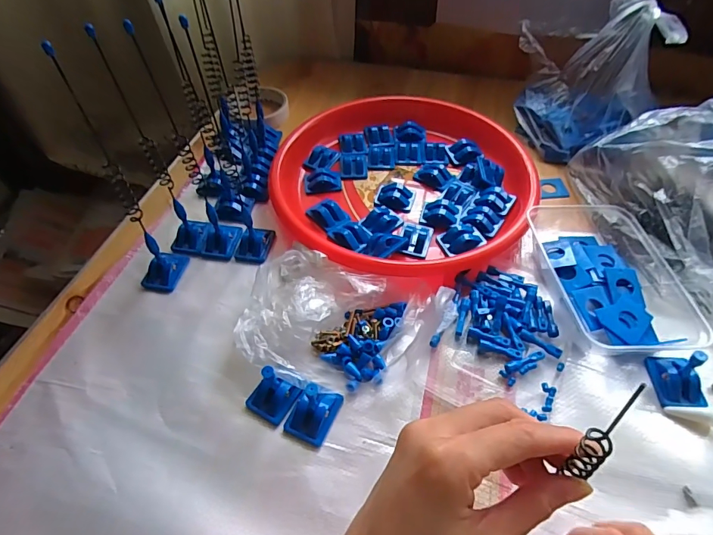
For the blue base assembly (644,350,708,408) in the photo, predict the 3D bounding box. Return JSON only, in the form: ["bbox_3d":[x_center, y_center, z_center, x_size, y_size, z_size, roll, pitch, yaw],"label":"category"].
[{"bbox_3d":[0.263,0.082,0.338,0.029,0.043,0.044,1,51,2],"label":"blue base assembly"}]

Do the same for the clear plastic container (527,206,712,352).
[{"bbox_3d":[0.242,0.000,0.412,0.097,0.033,0.186,-9,51,-6],"label":"clear plastic container"}]

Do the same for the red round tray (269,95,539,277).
[{"bbox_3d":[0.052,-0.110,0.498,0.286,0.036,0.274,0,51,1],"label":"red round tray"}]

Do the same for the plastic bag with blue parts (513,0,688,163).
[{"bbox_3d":[0.272,-0.229,0.514,0.175,0.153,0.110,22,54,18],"label":"plastic bag with blue parts"}]

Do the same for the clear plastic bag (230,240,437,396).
[{"bbox_3d":[-0.019,0.047,0.382,0.163,0.034,0.121,14,52,12],"label":"clear plastic bag"}]

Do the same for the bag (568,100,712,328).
[{"bbox_3d":[0.350,-0.082,0.410,0.140,0.131,0.236,-13,52,-10],"label":"bag"}]

